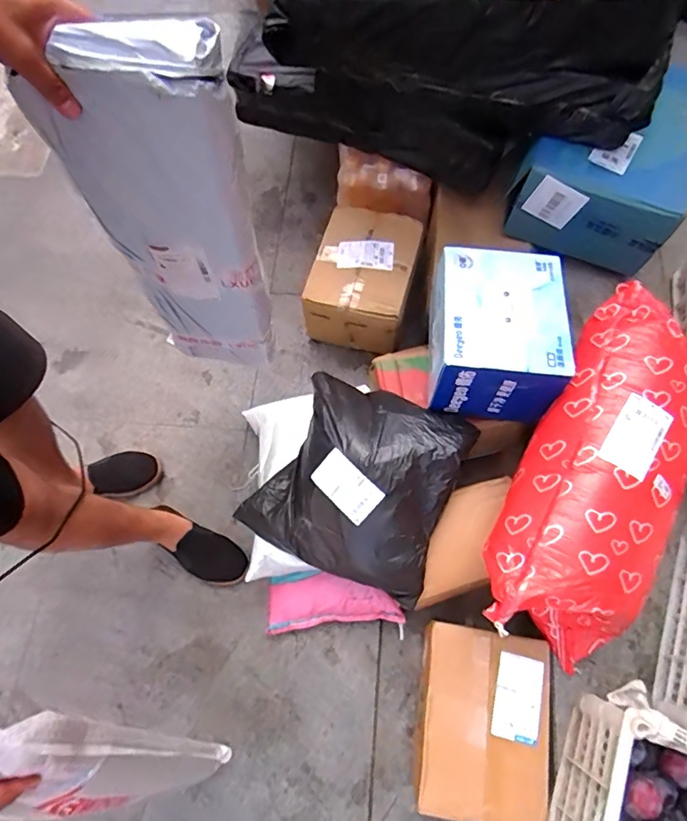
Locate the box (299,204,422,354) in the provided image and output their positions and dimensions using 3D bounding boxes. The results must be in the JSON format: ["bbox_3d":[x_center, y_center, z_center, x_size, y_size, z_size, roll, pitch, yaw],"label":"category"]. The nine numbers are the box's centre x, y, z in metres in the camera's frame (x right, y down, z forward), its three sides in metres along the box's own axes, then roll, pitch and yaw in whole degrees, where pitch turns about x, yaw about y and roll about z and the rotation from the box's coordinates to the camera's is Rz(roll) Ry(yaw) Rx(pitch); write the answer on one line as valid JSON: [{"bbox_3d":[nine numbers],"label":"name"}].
[{"bbox_3d":[0.049,-0.317,1.252,0.232,0.179,0.290,12,71,9],"label":"box"}]

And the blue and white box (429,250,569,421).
[{"bbox_3d":[0.291,-0.151,0.981,0.232,0.174,0.294,3,70,6],"label":"blue and white box"}]

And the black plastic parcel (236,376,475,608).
[{"bbox_3d":[0.022,0.126,0.977,0.366,0.110,0.360,20,72,12],"label":"black plastic parcel"}]

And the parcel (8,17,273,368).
[{"bbox_3d":[-0.216,-0.213,0.698,0.194,0.582,0.061,0,68,-4],"label":"parcel"}]

